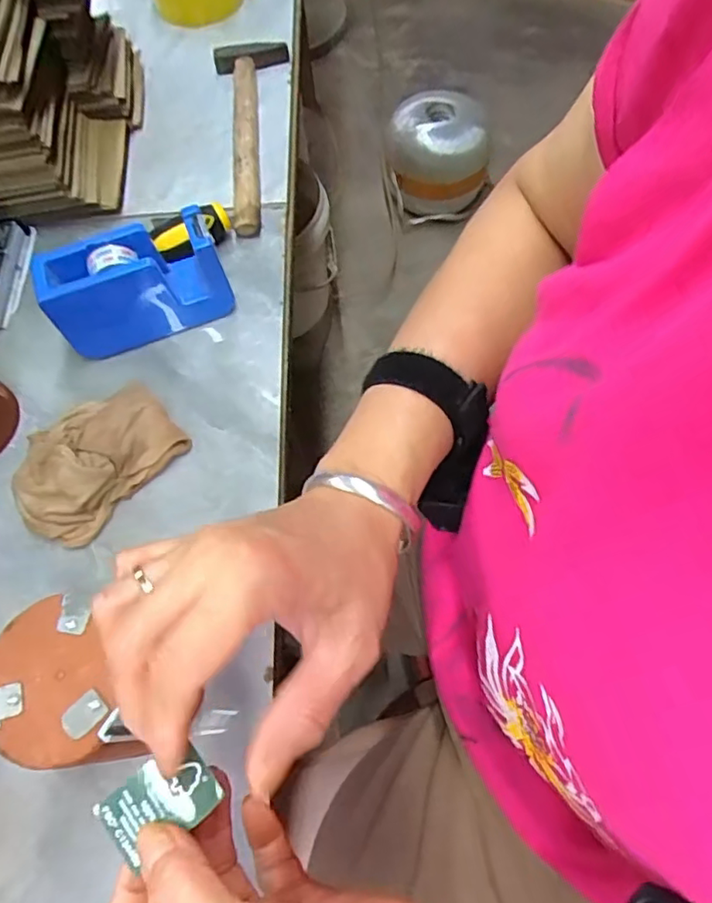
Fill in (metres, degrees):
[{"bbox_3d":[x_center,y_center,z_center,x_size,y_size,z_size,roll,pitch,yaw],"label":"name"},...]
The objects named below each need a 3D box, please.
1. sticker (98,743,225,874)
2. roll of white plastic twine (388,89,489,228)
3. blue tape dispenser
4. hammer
[{"bbox_3d":[-0.075,0.135,0.227,0.040,0.005,0.029,-32,70,-26],"label":"sticker"},{"bbox_3d":[0.190,-0.671,1.371,0.228,0.231,0.184,3,66,4],"label":"roll of white plastic twine"},{"bbox_3d":[-0.167,-0.127,0.453,0.127,0.081,0.044,-20,67,-6],"label":"blue tape dispenser"},{"bbox_3d":[-0.097,-0.305,0.562,0.069,0.034,0.248,-6,66,0],"label":"hammer"}]

